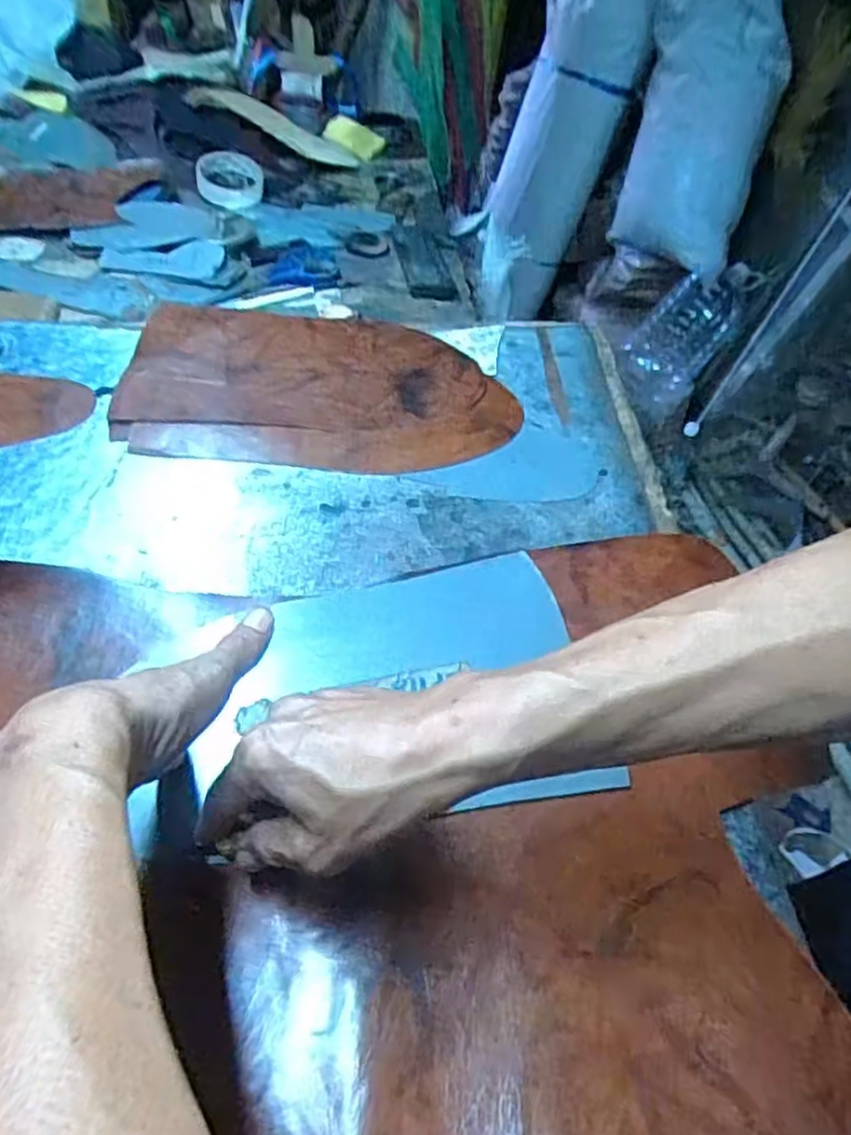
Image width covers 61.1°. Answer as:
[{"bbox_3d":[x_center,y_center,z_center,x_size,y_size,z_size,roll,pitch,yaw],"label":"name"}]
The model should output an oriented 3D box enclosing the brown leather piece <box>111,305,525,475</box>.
[{"bbox_3d":[-0.091,-0.168,0.643,0.332,0.009,0.228,6,53,1],"label":"brown leather piece"}]

